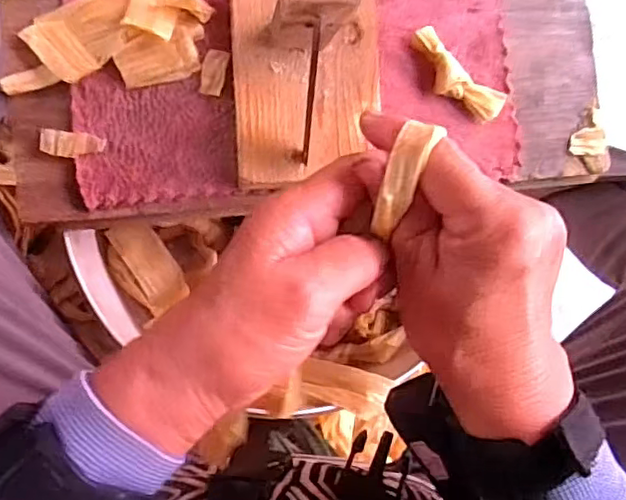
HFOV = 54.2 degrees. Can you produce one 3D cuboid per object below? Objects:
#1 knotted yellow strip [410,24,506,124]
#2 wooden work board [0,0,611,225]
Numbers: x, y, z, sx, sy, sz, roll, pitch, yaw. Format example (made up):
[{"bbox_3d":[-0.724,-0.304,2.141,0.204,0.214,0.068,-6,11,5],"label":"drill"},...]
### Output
[{"bbox_3d":[0.094,-0.114,0.401,0.074,0.011,0.029,39,84,-5],"label":"knotted yellow strip"},{"bbox_3d":[0.003,-0.109,0.393,0.378,0.029,0.156,-5,89,-8],"label":"wooden work board"}]

